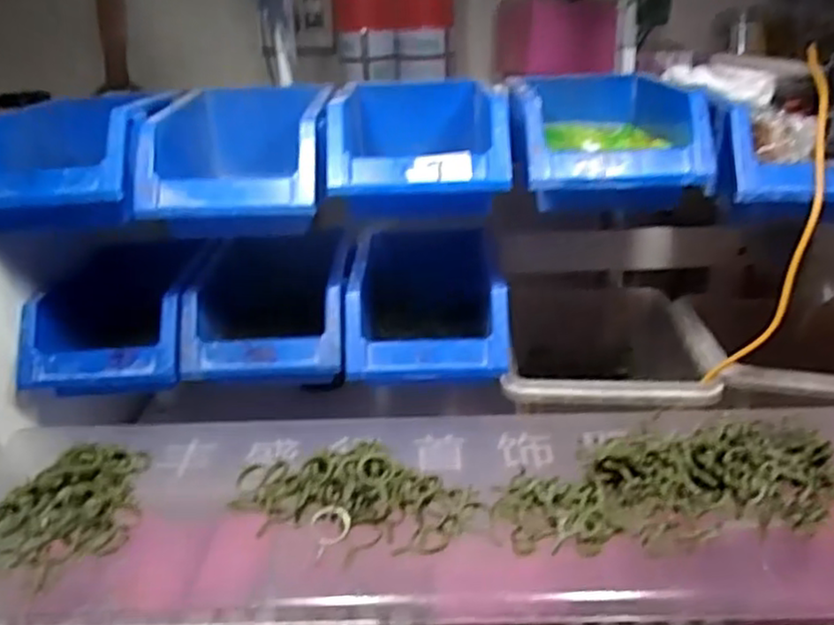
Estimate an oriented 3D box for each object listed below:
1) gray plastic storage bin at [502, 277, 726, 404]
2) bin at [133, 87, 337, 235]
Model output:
[{"bbox_3d":[0.160,0.048,0.608,0.155,0.096,0.198,2,24,9],"label":"gray plastic storage bin"},{"bbox_3d":[-0.134,-0.128,0.549,0.124,0.082,0.205,-3,24,-2],"label":"bin"}]

